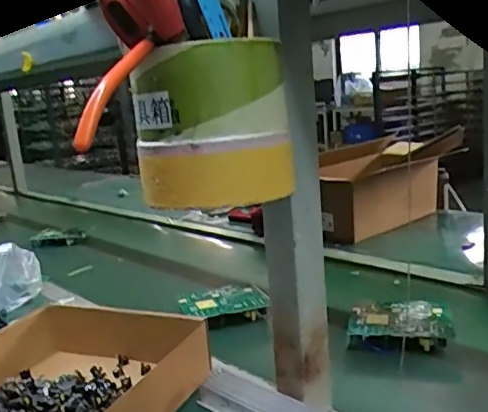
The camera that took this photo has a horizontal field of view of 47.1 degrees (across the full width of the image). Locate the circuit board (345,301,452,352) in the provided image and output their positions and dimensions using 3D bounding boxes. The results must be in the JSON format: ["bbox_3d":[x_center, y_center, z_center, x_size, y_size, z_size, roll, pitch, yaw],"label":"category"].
[{"bbox_3d":[0.207,0.158,0.743,0.129,0.034,0.081,-3,12,15],"label":"circuit board"}]

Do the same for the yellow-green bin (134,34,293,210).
[{"bbox_3d":[-0.025,-0.060,0.444,0.101,0.123,0.091,0,13,28],"label":"yellow-green bin"}]

